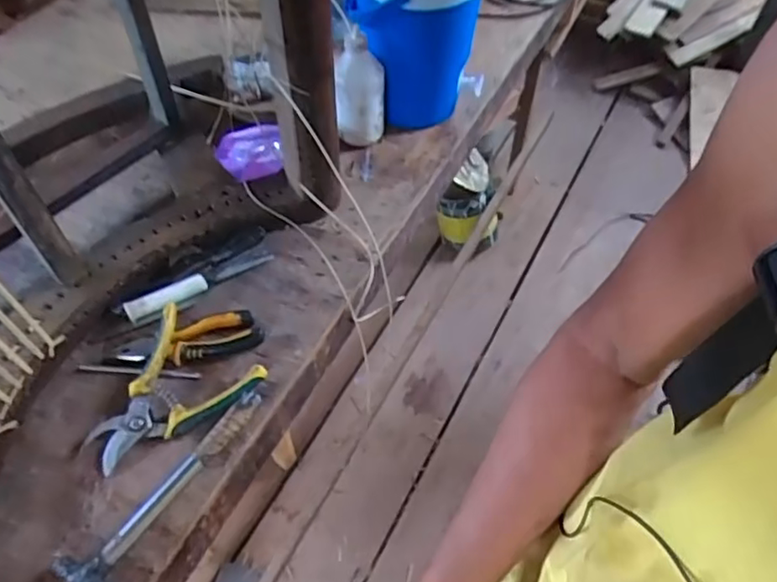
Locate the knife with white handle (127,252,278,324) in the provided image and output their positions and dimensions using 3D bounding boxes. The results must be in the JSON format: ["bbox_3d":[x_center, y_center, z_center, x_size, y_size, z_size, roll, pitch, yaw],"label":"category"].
[{"bbox_3d":[-0.231,-0.012,0.745,0.183,0.023,0.021,-29,62,-20],"label":"knife with white handle"}]

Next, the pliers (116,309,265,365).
[{"bbox_3d":[-0.228,0.058,0.696,0.157,0.016,0.049,-13,58,-11],"label":"pliers"}]

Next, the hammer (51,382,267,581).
[{"bbox_3d":[-0.215,0.188,0.605,0.052,0.026,0.248,31,60,17],"label":"hammer"}]

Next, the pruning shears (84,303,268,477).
[{"bbox_3d":[-0.241,0.114,0.650,0.137,0.032,0.170,32,60,17],"label":"pruning shears"}]

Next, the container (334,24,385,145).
[{"bbox_3d":[-0.040,-0.282,0.861,0.070,0.147,0.074,0,54,0],"label":"container"}]

